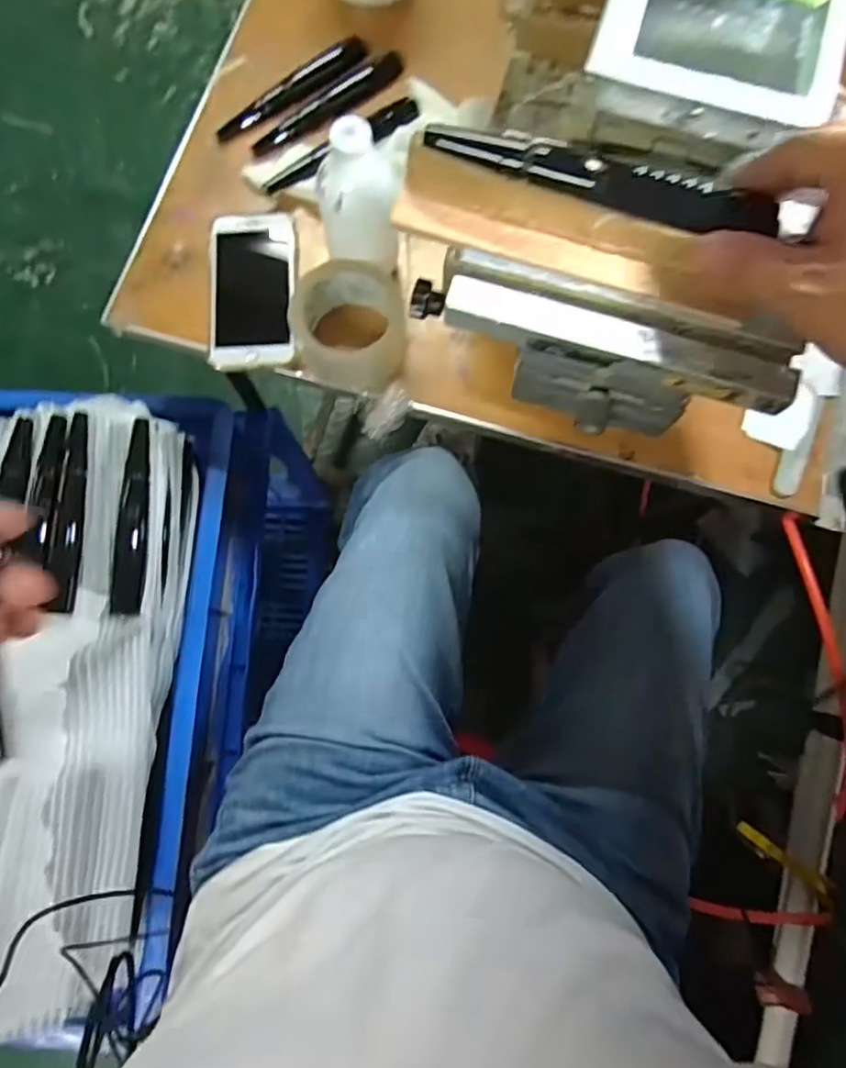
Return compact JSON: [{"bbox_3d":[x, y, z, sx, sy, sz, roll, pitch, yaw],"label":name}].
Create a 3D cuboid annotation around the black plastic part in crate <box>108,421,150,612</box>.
[{"bbox_3d":[-0.260,-0.017,0.555,0.024,0.012,0.174,1,78,1],"label":"black plastic part in crate"}]

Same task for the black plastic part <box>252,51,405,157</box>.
[{"bbox_3d":[-0.096,-0.432,0.615,0.174,0.007,0.036,-37,80,-7],"label":"black plastic part"}]

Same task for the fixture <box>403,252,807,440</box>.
[{"bbox_3d":[0.096,-0.106,0.374,0.210,0.096,0.053,16,79,4],"label":"fixture"}]

